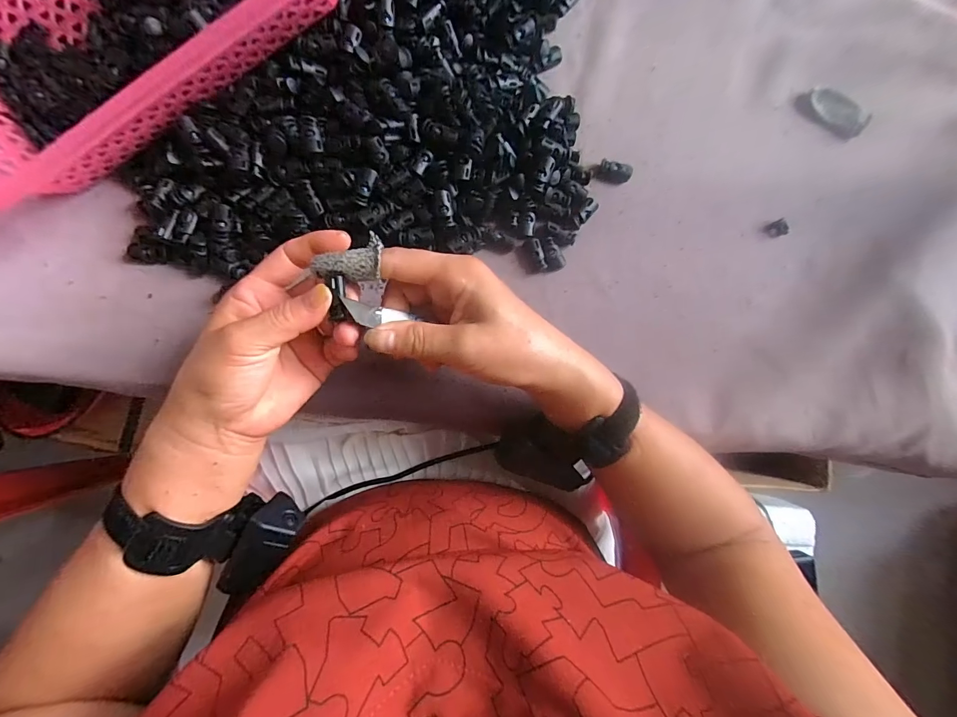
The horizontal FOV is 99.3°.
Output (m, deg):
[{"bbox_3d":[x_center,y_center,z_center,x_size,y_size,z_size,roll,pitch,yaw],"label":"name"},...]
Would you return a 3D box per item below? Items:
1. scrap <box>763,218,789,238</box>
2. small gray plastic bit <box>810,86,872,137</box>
[{"bbox_3d":[0.261,-0.113,0.356,0.018,0.004,0.014,-22,88,-5],"label":"scrap"},{"bbox_3d":[0.324,-0.224,0.366,0.027,0.010,0.054,-44,90,-5],"label":"small gray plastic bit"}]

